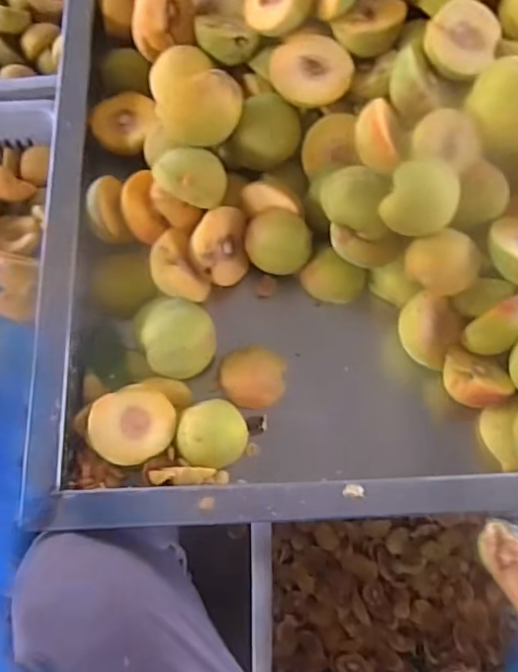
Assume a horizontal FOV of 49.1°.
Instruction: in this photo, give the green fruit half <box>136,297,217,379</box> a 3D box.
[{"bbox_3d":[-0.069,-0.002,0.474,0.058,0.036,0.073,-25,74,-10],"label":"green fruit half"}]

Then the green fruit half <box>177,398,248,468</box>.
[{"bbox_3d":[-0.037,0.080,0.459,0.055,0.025,0.051,0,71,-1],"label":"green fruit half"}]

